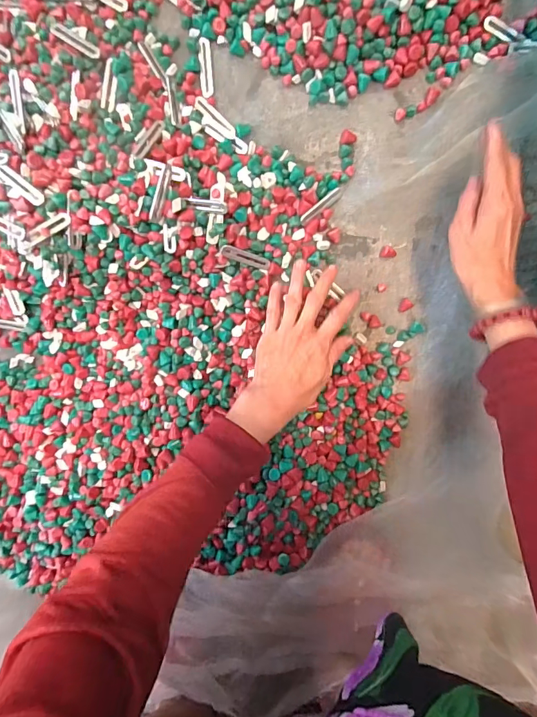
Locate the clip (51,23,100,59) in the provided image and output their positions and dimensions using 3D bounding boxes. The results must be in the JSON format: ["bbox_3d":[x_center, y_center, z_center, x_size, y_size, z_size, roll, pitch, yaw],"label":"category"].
[{"bbox_3d":[-0.202,-0.330,0.430,0.055,0.004,0.013,32,98,0],"label":"clip"}]

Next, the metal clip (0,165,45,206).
[{"bbox_3d":[-0.245,-0.171,0.408,0.055,0.004,0.014,38,98,-2],"label":"metal clip"}]

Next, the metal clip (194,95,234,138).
[{"bbox_3d":[-0.058,-0.267,0.460,0.057,0.006,0.014,44,98,-1],"label":"metal clip"}]

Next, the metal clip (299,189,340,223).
[{"bbox_3d":[0.057,-0.167,0.452,0.054,0.010,0.007,-40,92,7],"label":"metal clip"}]

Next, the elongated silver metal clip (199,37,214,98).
[{"bbox_3d":[-0.068,-0.314,0.449,0.012,0.006,0.056,-3,96,5],"label":"elongated silver metal clip"}]

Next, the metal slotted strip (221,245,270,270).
[{"bbox_3d":[-0.025,-0.111,0.457,0.056,0.006,0.013,17,98,-15],"label":"metal slotted strip"}]

